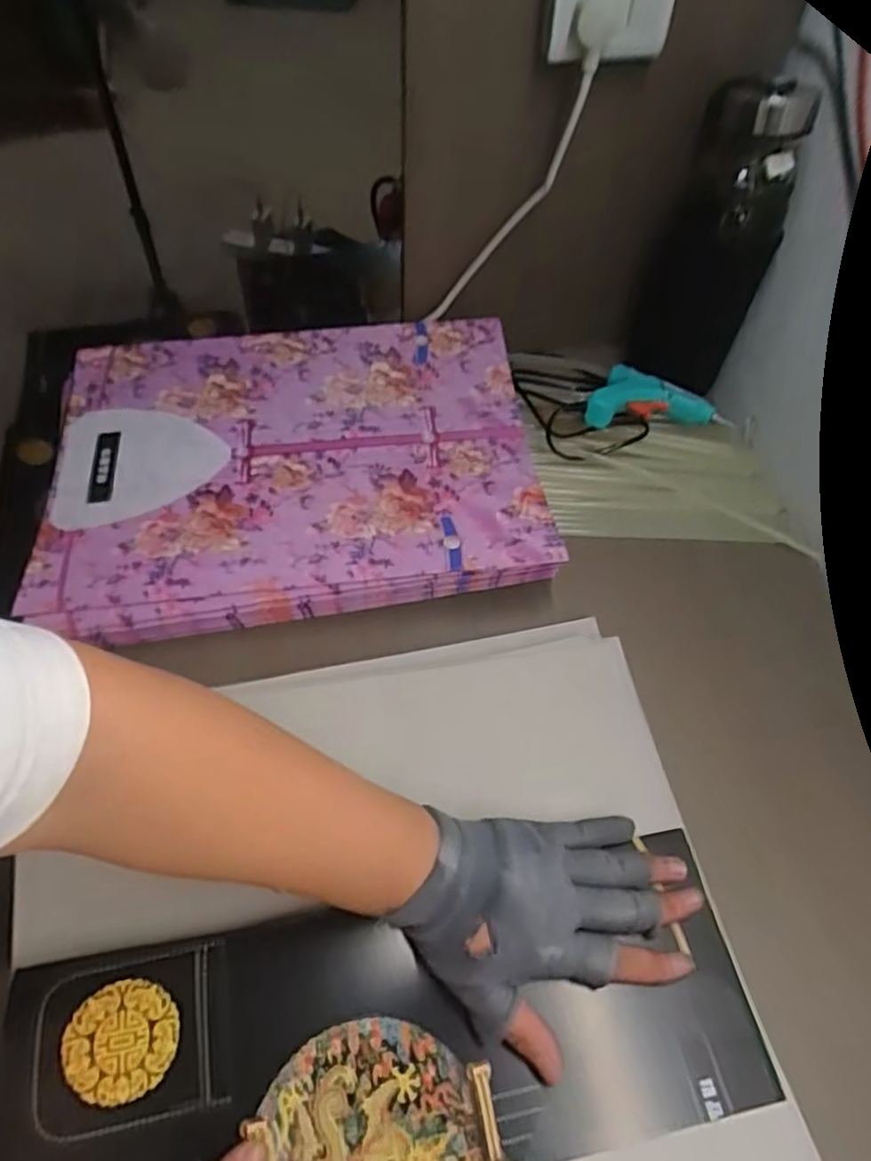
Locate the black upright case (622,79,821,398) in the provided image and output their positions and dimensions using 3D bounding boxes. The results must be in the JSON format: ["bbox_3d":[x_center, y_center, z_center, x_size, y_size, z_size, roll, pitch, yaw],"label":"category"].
[{"bbox_3d":[0.230,-0.274,0.590,0.093,0.247,0.050,38,60,20],"label":"black upright case"}]

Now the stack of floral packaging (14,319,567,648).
[{"bbox_3d":[-0.118,-0.097,0.586,0.385,0.038,0.293,-8,57,-4],"label":"stack of floral packaging"}]

